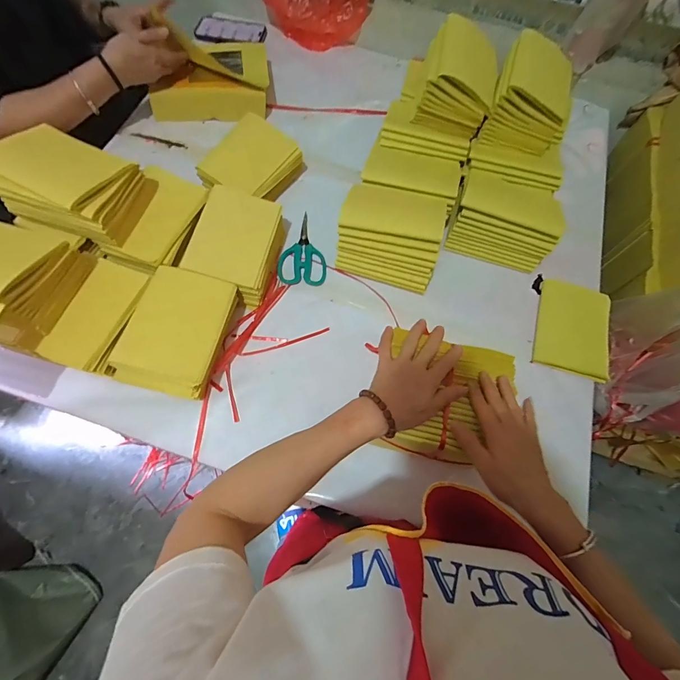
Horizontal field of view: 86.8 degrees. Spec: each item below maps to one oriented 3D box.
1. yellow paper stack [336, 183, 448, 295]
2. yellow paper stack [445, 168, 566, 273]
[{"bbox_3d":[0.084,-0.173,0.593,0.162,0.113,0.128,15,68,4],"label":"yellow paper stack"},{"bbox_3d":[0.283,-0.213,0.616,0.165,0.097,0.129,19,68,5],"label":"yellow paper stack"}]

